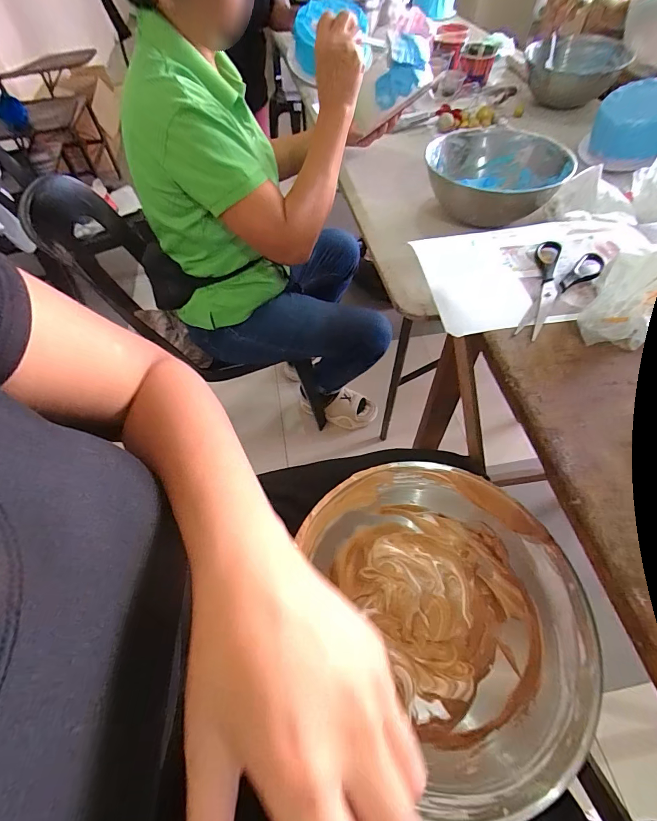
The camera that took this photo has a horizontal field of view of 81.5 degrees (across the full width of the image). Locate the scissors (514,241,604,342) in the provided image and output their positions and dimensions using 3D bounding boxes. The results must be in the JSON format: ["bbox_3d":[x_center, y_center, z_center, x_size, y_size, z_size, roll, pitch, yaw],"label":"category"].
[{"bbox_3d":[0.244,-0.128,0.405,0.067,0.008,0.159,23,60,17],"label":"scissors"}]

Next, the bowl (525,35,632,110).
[{"bbox_3d":[0.601,-0.829,0.942,0.230,0.092,0.219,15,58,12],"label":"bowl"}]

